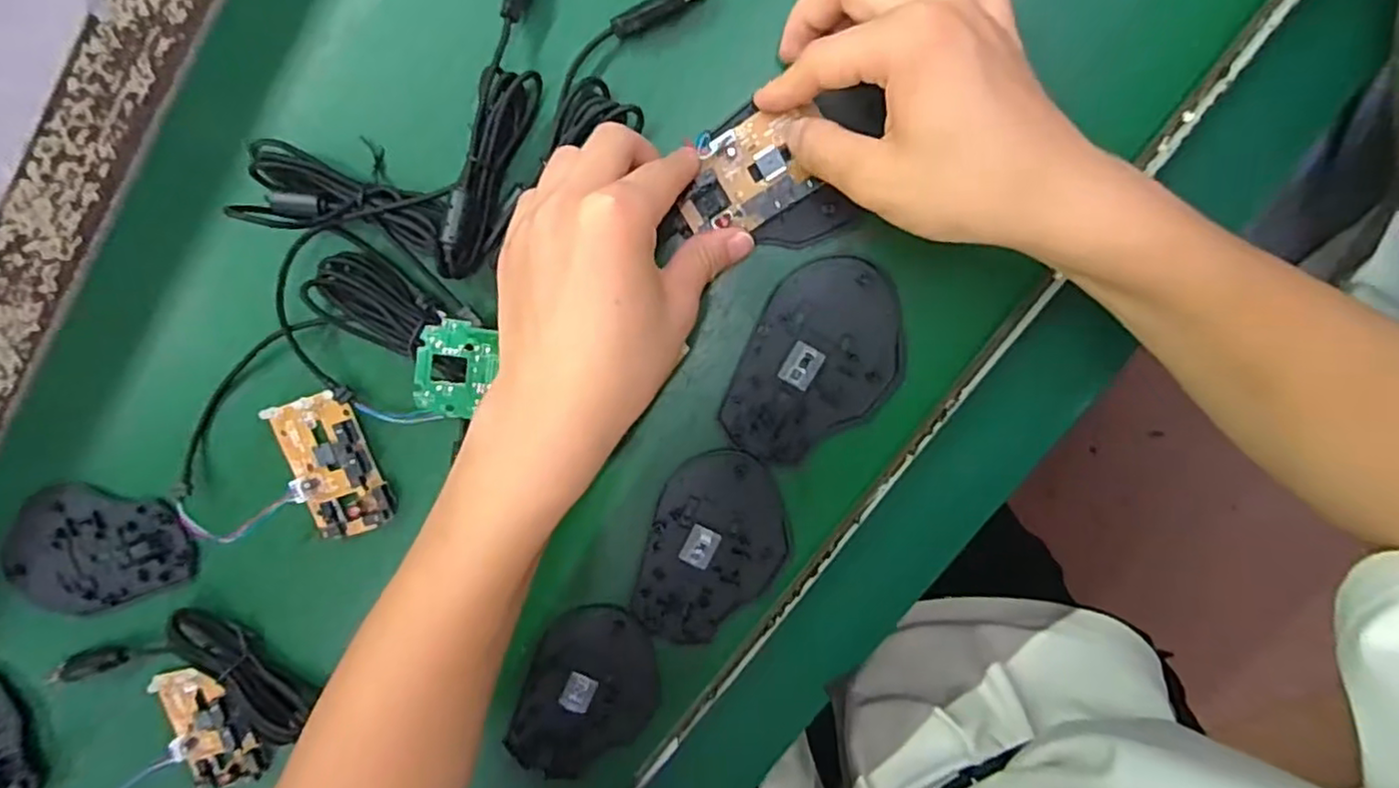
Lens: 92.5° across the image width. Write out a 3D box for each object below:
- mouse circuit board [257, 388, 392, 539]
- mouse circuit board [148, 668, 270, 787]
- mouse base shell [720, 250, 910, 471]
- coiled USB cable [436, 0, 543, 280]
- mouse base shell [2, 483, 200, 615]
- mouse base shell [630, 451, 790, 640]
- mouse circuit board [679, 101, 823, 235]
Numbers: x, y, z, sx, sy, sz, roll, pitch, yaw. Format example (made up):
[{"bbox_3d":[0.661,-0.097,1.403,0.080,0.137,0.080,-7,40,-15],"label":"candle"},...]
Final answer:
[{"bbox_3d":[-0.195,0.039,0.356,0.044,0.012,0.077,-18,97,6],"label":"mouse circuit board"},{"bbox_3d":[-0.288,0.196,0.393,0.045,0.010,0.075,-20,101,4],"label":"mouse circuit board"},{"bbox_3d":[0.060,-0.013,0.338,0.074,0.004,0.106,29,99,-1],"label":"mouse base shell"},{"bbox_3d":[-0.092,-0.134,0.314,0.024,0.031,0.162,16,101,-3],"label":"coiled USB cable"},{"bbox_3d":[-0.338,0.085,0.377,0.113,0.010,0.072,-21,101,4],"label":"mouse base shell"},{"bbox_3d":[0.008,0.084,0.360,0.071,0.004,0.109,14,99,1],"label":"mouse base shell"},{"bbox_3d":[0.024,-0.103,0.315,0.071,0.018,0.044,-31,96,8],"label":"mouse circuit board"}]

